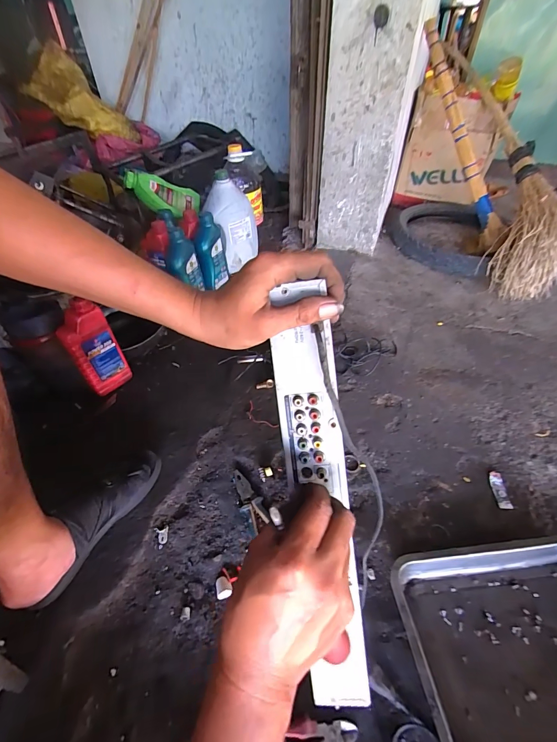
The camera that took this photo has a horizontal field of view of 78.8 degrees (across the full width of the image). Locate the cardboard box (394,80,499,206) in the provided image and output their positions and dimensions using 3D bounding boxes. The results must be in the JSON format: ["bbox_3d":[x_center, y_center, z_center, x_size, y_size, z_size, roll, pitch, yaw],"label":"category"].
[{"bbox_3d":[0.734,-0.942,1.480,0.337,0.397,0.262,20,48,20],"label":"cardboard box"}]

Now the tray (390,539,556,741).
[{"bbox_3d":[0.360,0.387,0.472,0.349,0.060,0.259,-5,47,-4],"label":"tray"}]

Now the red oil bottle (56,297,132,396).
[{"bbox_3d":[-0.426,-0.050,0.785,0.058,0.224,0.099,35,57,29],"label":"red oil bottle"}]

